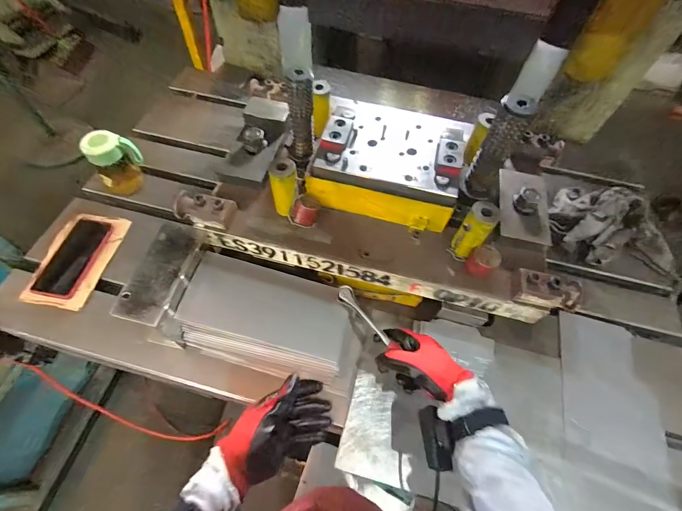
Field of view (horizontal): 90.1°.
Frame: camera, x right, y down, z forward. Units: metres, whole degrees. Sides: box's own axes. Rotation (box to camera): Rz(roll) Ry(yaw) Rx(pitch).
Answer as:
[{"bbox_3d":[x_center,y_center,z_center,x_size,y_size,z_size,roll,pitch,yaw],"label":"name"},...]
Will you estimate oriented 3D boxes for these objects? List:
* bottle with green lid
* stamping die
[{"bbox_3d":[-0.452,-0.181,0.698,0.077,0.143,0.059,-2,59,-5],"label":"bottle with green lid"},{"bbox_3d":[0.070,-0.128,0.537,0.588,0.213,0.285,12,59,4],"label":"stamping die"}]

